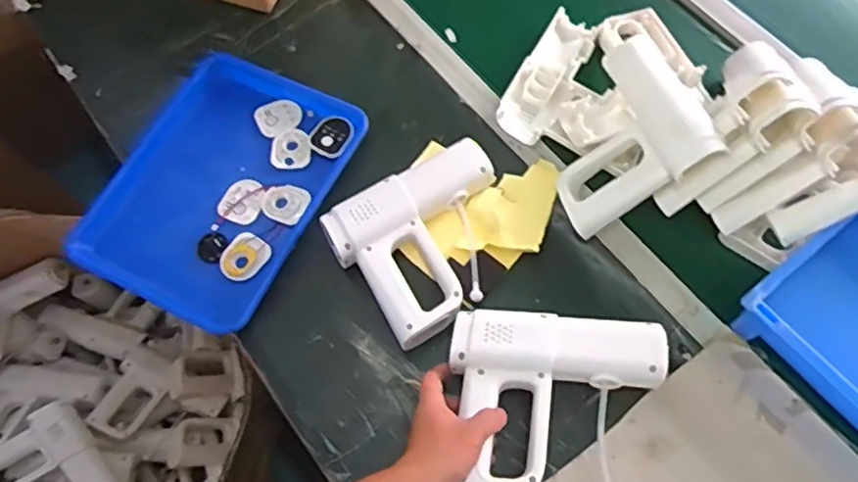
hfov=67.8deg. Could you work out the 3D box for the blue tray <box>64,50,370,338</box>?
[{"bbox_3d":[-0.253,-0.071,0.800,0.254,0.033,0.335,22,70,11],"label":"blue tray"}]

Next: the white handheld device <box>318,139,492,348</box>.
[{"bbox_3d":[0.007,-0.002,0.735,0.203,0.062,0.179,-31,69,-10],"label":"white handheld device"}]

